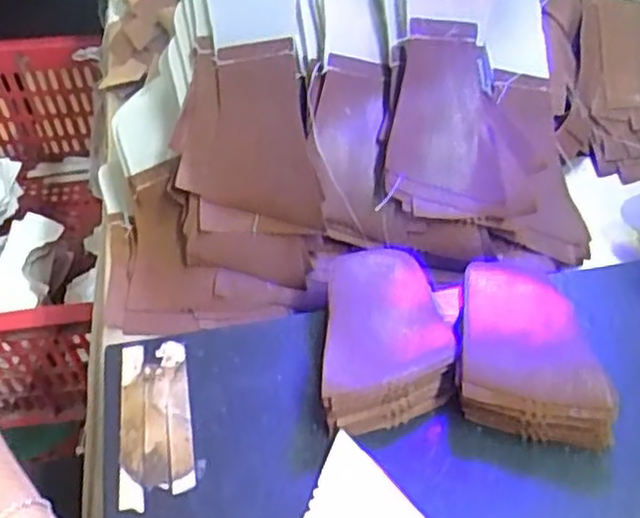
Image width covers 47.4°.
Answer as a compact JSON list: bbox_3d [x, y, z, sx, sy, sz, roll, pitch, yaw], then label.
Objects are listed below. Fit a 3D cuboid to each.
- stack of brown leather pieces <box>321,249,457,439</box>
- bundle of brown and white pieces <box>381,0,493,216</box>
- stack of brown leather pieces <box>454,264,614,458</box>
[{"bbox_3d":[0.032,0.036,0.340,0.057,0.026,0.087,2,50,3],"label":"stack of brown leather pieces"},{"bbox_3d":[0.065,-0.102,0.389,0.056,0.032,0.152,4,89,4],"label":"bundle of brown and white pieces"},{"bbox_3d":[0.096,0.042,0.330,0.067,0.030,0.069,10,51,9],"label":"stack of brown leather pieces"}]

